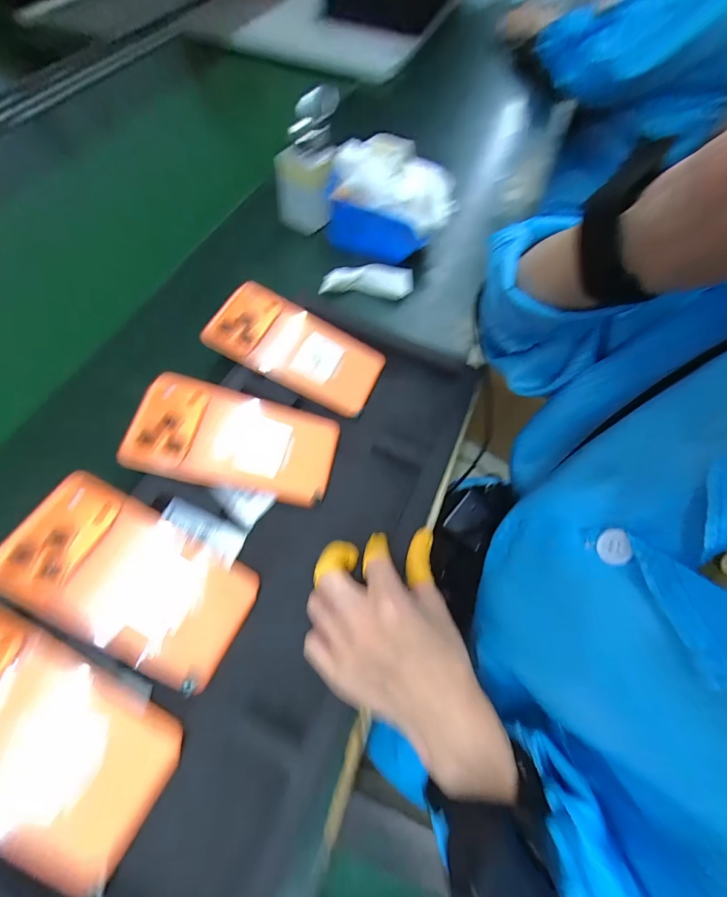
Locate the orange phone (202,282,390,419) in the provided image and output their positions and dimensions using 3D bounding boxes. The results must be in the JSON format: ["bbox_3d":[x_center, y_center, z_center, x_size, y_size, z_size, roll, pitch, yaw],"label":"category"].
[{"bbox_3d":[-0.062,-0.099,0.361,0.161,0.007,0.083,26,71,-9],"label":"orange phone"}]

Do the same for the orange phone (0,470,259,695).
[{"bbox_3d":[-0.160,0.091,0.261,0.159,0.009,0.089,31,60,-6],"label":"orange phone"}]

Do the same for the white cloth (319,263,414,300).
[{"bbox_3d":[0.005,-0.210,0.461,0.112,0.015,0.047,1,62,-4],"label":"white cloth"}]

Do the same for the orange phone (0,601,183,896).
[{"bbox_3d":[-0.196,0.169,0.219,0.165,0.008,0.085,33,58,-2],"label":"orange phone"}]

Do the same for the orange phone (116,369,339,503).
[{"bbox_3d":[-0.105,-0.008,0.316,0.161,0.010,0.086,14,72,-13],"label":"orange phone"}]

